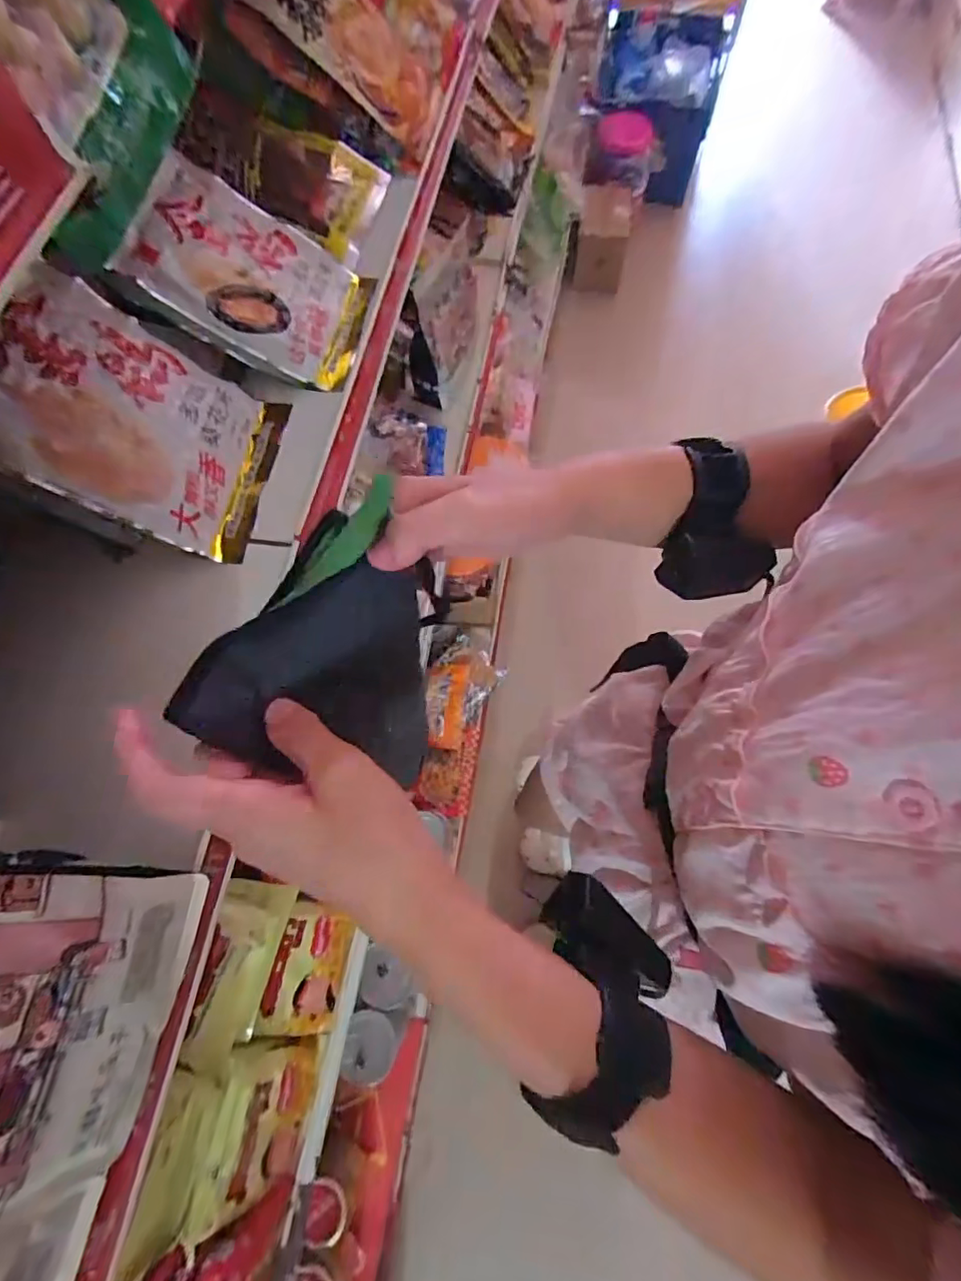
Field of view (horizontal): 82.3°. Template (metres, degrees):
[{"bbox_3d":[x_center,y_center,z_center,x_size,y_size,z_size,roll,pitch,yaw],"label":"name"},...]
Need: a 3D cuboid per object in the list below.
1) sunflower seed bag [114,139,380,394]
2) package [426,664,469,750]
[{"bbox_3d":[-0.227,-0.375,0.569,0.210,0.029,0.177,22,67,-27],"label":"sunflower seed bag"},{"bbox_3d":[-0.073,0.134,1.174,0.092,0.032,0.189,12,64,-20],"label":"package"}]

